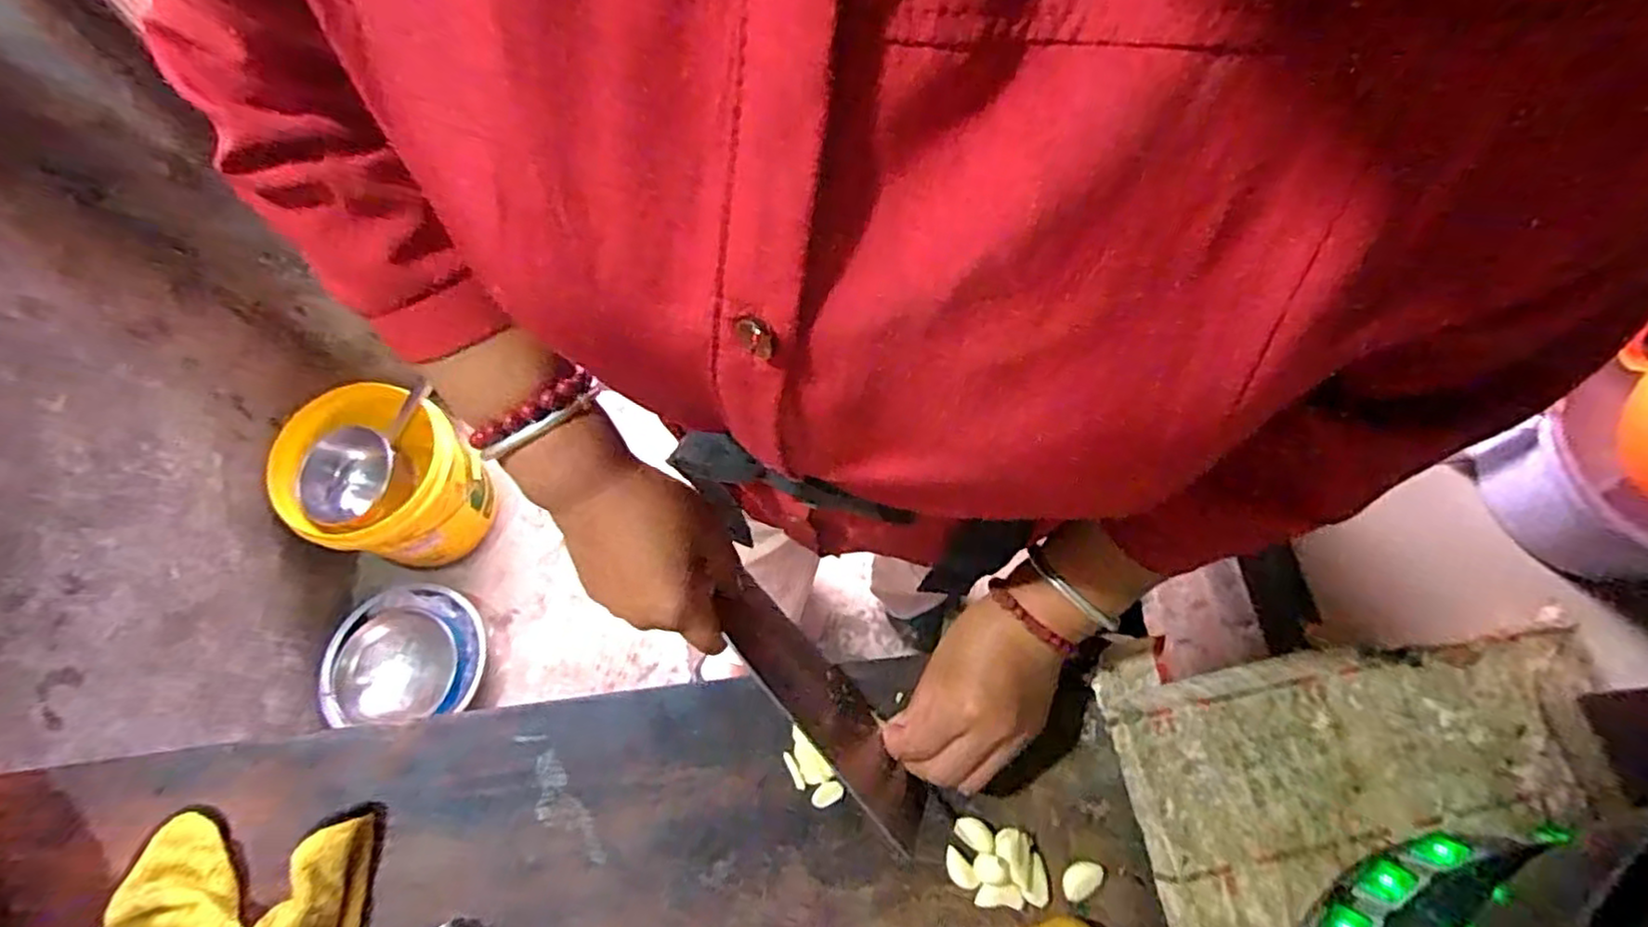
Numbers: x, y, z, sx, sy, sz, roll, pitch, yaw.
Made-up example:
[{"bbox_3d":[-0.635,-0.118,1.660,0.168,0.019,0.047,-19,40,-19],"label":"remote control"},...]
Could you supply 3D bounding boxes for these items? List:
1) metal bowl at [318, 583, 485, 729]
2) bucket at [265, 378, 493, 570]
[{"bbox_3d":[-0.700,0.316,1.179,0.225,0.083,0.219,-1,69,2],"label":"metal bowl"},{"bbox_3d":[-0.742,0.029,1.215,0.264,0.240,0.268,-1,69,2],"label":"bucket"}]

